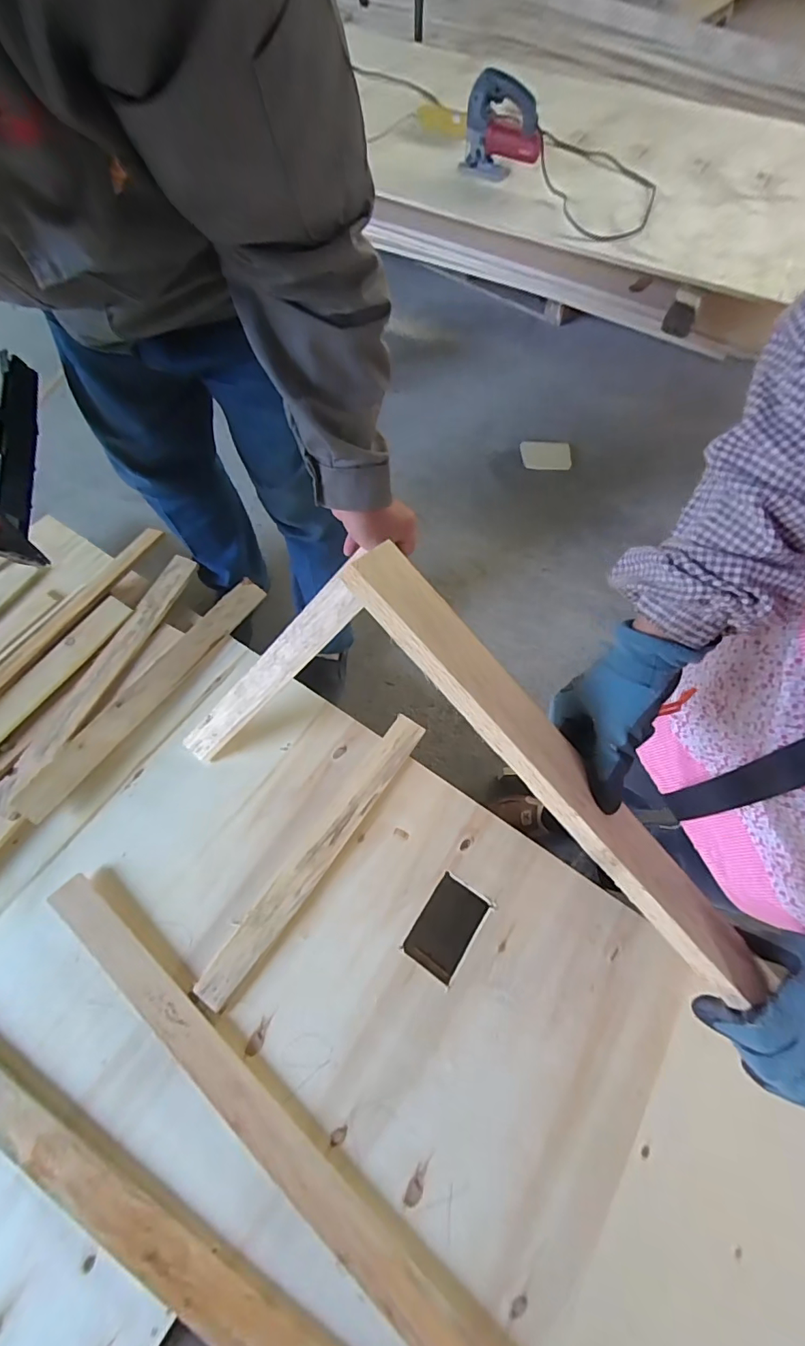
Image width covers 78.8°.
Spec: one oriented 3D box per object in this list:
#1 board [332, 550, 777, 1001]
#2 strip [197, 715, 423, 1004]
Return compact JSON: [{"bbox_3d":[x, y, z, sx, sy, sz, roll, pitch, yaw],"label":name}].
[{"bbox_3d":[0.111,0.073,0.329,0.392,0.014,0.058,48,44,-7],"label":"board"},{"bbox_3d":[-0.140,0.296,0.844,0.064,0.021,0.543,34,67,13],"label":"strip"}]

